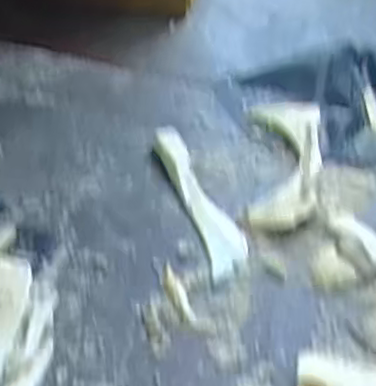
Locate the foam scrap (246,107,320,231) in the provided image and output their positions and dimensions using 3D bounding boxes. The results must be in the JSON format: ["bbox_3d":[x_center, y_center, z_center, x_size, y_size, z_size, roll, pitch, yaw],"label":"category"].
[{"bbox_3d":[0.116,-0.036,0.858,0.080,0.025,0.222,6,44,2],"label":"foam scrap"}]

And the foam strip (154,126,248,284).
[{"bbox_3d":[0.014,0.002,0.816,0.048,0.023,0.232,-12,46,-16],"label":"foam strip"}]

